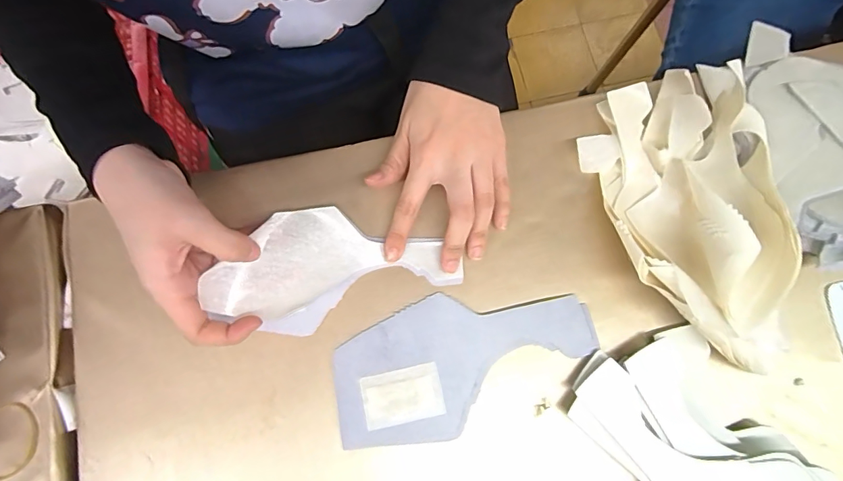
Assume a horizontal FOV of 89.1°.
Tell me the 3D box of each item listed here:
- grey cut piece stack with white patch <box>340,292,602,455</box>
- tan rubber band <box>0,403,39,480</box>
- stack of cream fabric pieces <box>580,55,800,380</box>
[{"bbox_3d":[0.028,0.082,0.303,0.185,0.008,0.087,-21,76,-3],"label":"grey cut piece stack with white patch"},{"bbox_3d":[-0.290,0.140,0.295,0.045,0.004,0.047,-23,76,-4],"label":"tan rubber band"},{"bbox_3d":[0.189,-0.024,0.299,0.120,0.054,0.217,-7,75,0],"label":"stack of cream fabric pieces"}]

